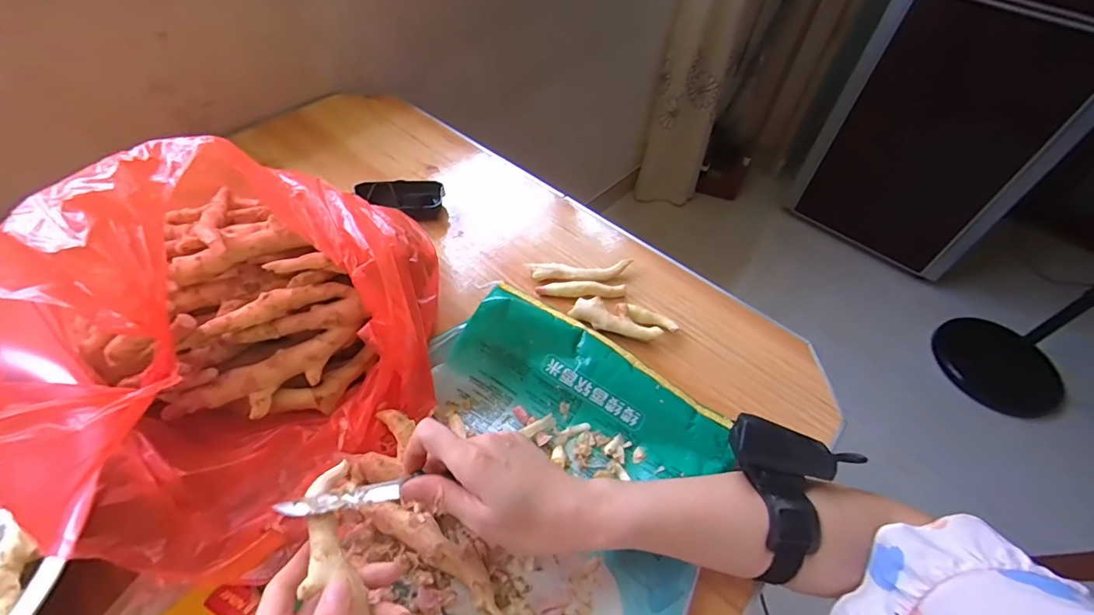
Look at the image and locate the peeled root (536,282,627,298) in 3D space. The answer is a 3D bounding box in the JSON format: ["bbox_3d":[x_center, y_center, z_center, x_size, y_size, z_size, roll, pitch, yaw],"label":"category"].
[{"bbox_3d":[0.040,-0.020,0.531,0.100,0.014,0.013,0,52,-4],"label":"peeled root"}]

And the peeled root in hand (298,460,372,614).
[{"bbox_3d":[-0.121,0.175,0.290,0.032,0.023,0.160,-21,63,-19],"label":"peeled root in hand"}]

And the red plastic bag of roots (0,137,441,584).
[{"bbox_3d":[-0.232,0.013,0.367,0.261,0.201,0.318,1,52,-4],"label":"red plastic bag of roots"}]

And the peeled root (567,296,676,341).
[{"bbox_3d":[0.082,0.013,0.507,0.109,0.020,0.038,11,52,5],"label":"peeled root"}]

